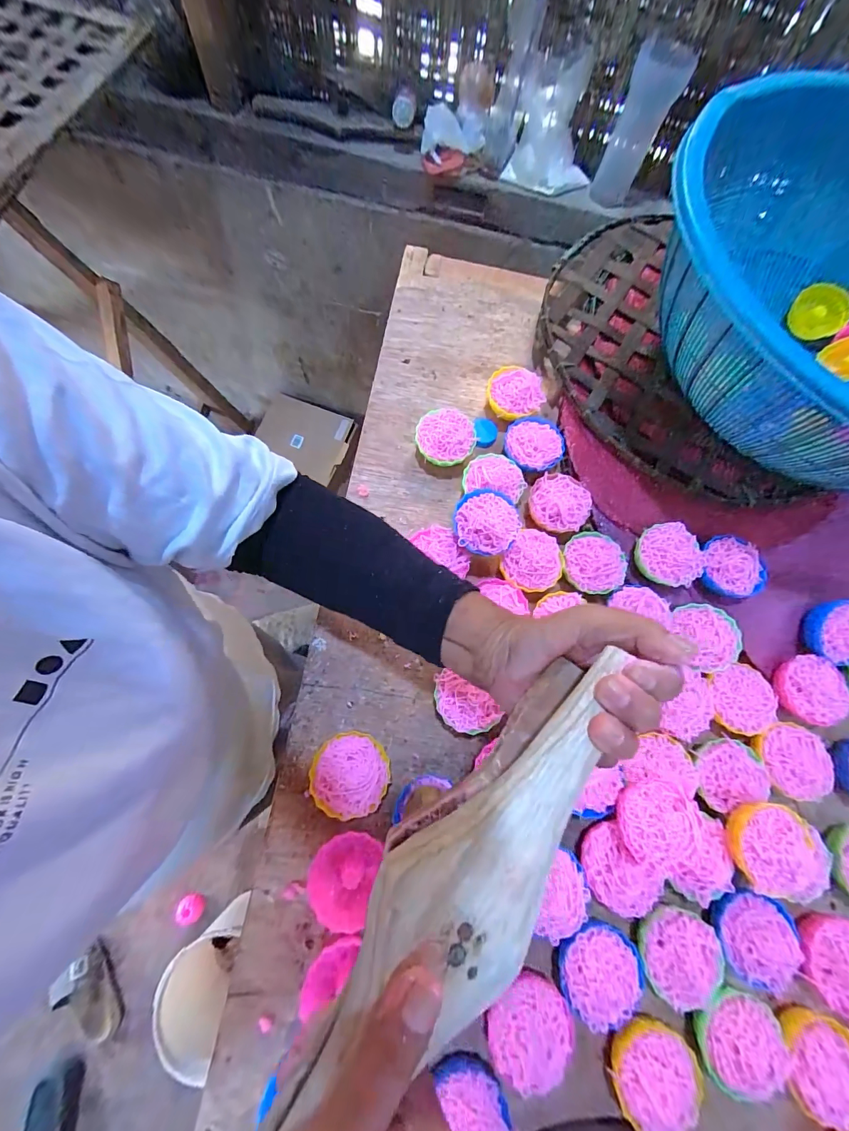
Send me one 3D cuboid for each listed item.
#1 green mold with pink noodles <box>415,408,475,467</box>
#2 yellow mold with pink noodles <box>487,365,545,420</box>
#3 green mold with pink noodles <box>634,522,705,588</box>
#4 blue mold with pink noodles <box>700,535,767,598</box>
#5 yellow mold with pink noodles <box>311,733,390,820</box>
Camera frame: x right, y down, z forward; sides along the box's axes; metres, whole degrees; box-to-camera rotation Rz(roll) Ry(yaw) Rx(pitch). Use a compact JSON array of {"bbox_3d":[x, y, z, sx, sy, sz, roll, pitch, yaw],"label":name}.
[{"bbox_3d":[0.022,-0.133,0.418,0.059,0.031,0.060,19,72,0],"label":"green mold with pink noodles"},{"bbox_3d":[0.099,-0.188,0.437,0.060,0.028,0.058,2,73,-5],"label":"yellow mold with pink noodles"},{"bbox_3d":[0.238,-0.010,0.386,0.055,0.024,0.062,-40,81,-15],"label":"green mold with pink noodles"},{"bbox_3d":[0.299,0.002,0.388,0.056,0.028,0.053,2,73,-5],"label":"blue mold with pink noodles"},{"bbox_3d":[-0.059,0.167,0.320,0.059,0.033,0.059,2,73,-5],"label":"yellow mold with pink noodles"}]

